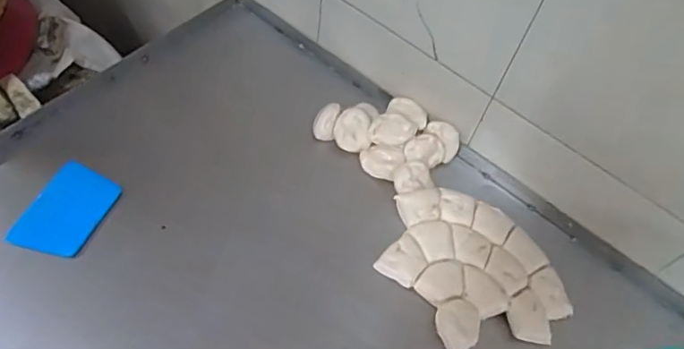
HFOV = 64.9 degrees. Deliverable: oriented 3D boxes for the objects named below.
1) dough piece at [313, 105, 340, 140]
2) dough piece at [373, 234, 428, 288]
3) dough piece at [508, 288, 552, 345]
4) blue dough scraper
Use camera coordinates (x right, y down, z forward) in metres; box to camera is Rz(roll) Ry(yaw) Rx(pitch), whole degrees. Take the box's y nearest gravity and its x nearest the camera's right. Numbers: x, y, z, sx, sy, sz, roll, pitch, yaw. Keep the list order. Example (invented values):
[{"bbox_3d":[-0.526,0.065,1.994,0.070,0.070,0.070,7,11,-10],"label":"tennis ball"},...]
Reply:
[{"bbox_3d":[-0.024,-0.075,0.806,0.035,0.046,0.049,9,57,1],"label":"dough piece"},{"bbox_3d":[0.082,0.109,0.696,0.053,0.014,0.063,35,61,17],"label":"dough piece"},{"bbox_3d":[0.236,0.176,0.673,0.053,0.006,0.065,13,57,3],"label":"dough piece"},{"bbox_3d":[-0.352,0.043,0.690,0.091,0.005,0.127,19,58,8],"label":"blue dough scraper"}]

